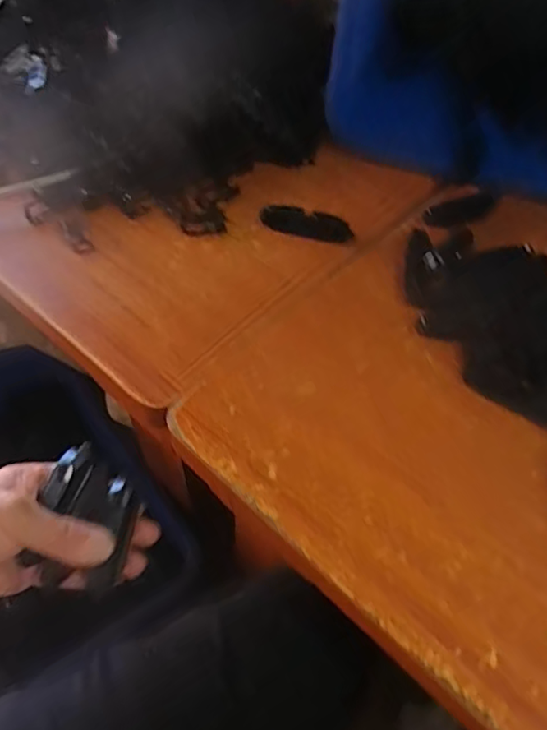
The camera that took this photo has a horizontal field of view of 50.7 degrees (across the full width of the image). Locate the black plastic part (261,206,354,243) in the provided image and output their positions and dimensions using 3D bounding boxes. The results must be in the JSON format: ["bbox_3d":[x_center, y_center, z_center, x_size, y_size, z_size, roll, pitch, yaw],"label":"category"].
[{"bbox_3d":[0.029,-0.124,0.500,0.080,0.012,0.020,13,54,6],"label":"black plastic part"}]

